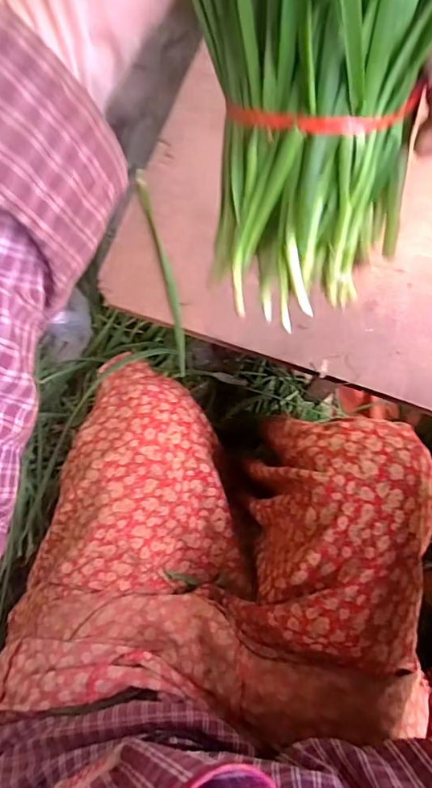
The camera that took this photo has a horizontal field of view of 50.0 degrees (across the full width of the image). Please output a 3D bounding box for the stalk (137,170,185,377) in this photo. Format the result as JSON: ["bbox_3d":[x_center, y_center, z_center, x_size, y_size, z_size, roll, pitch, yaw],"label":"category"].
[{"bbox_3d":[-0.051,-0.124,0.453,0.014,0.027,0.213,-13,74,-3],"label":"stalk"}]

